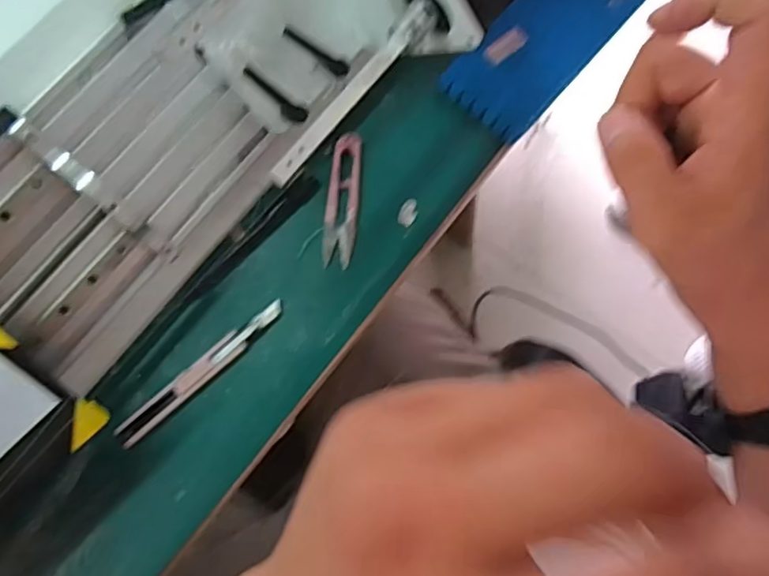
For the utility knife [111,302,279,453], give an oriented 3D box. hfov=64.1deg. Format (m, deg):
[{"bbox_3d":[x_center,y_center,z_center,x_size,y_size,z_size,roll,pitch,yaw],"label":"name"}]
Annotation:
[{"bbox_3d":[-0.130,0.059,0.435,0.142,0.007,0.016,-41,80,-10],"label":"utility knife"}]

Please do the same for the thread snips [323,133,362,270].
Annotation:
[{"bbox_3d":[-0.032,-0.067,0.463,0.024,0.012,0.102,5,76,0],"label":"thread snips"}]

